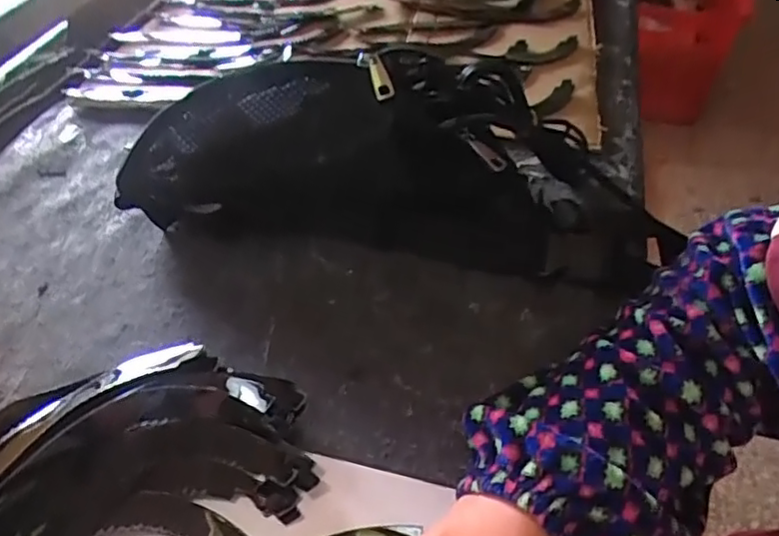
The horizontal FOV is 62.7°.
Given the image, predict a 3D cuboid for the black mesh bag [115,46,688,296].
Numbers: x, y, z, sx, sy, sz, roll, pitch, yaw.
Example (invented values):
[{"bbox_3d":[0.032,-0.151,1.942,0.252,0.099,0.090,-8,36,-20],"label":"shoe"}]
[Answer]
[{"bbox_3d":[0.003,-0.081,0.438,0.368,0.101,0.129,5,45,8],"label":"black mesh bag"}]

